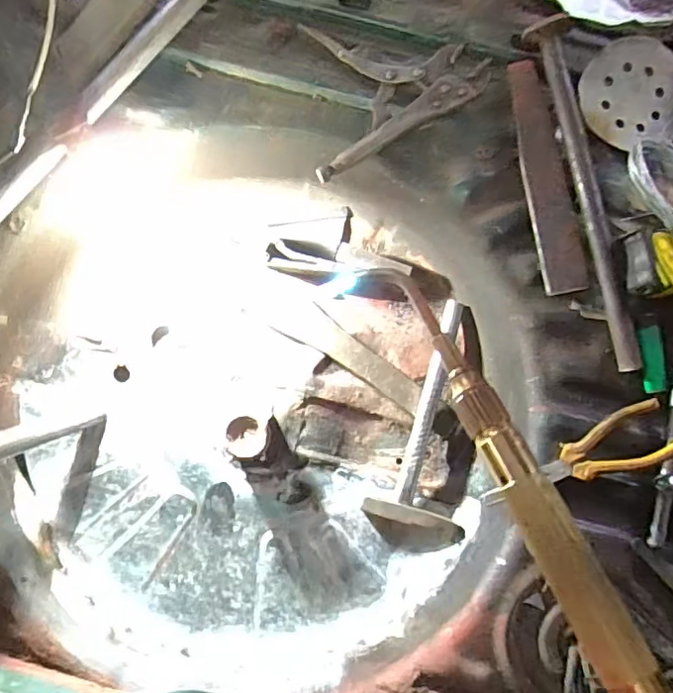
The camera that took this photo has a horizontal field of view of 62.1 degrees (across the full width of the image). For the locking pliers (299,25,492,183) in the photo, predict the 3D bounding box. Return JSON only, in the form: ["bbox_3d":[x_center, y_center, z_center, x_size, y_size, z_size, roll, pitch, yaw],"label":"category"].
[{"bbox_3d":[0.044,-0.296,0.604,0.210,0.024,0.159,-27,87,-3],"label":"locking pliers"}]

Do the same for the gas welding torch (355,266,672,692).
[{"bbox_3d":[0.093,0.073,0.298,0.052,0.034,0.319,-25,61,-3],"label":"gas welding torch"}]

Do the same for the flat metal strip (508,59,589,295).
[{"bbox_3d":[0.220,-0.180,0.591,0.044,0.007,0.249,-10,86,-2],"label":"flat metal strip"}]

